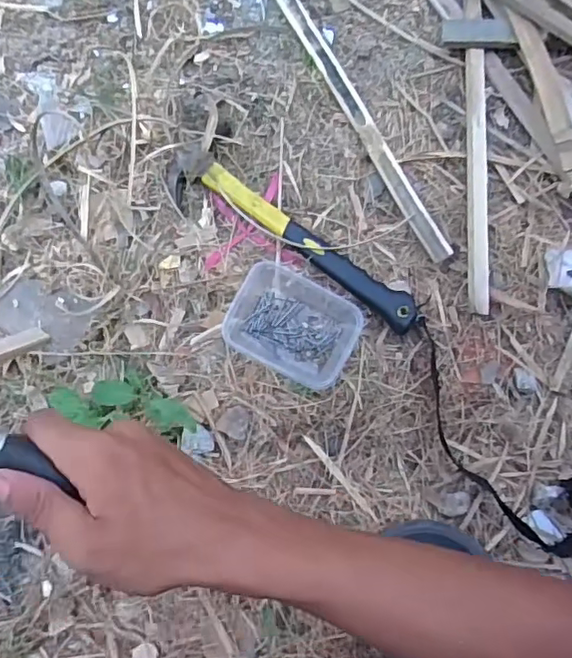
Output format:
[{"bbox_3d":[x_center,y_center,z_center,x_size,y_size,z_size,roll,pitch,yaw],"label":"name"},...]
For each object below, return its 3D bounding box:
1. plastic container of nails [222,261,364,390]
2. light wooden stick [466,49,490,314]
[{"bbox_3d":[0.007,-0.005,0.506,0.109,0.045,0.086,30,87,-1],"label":"plastic container of nails"},{"bbox_3d":[0.177,-0.140,0.529,0.018,0.008,0.255,-2,79,23],"label":"light wooden stick"}]

